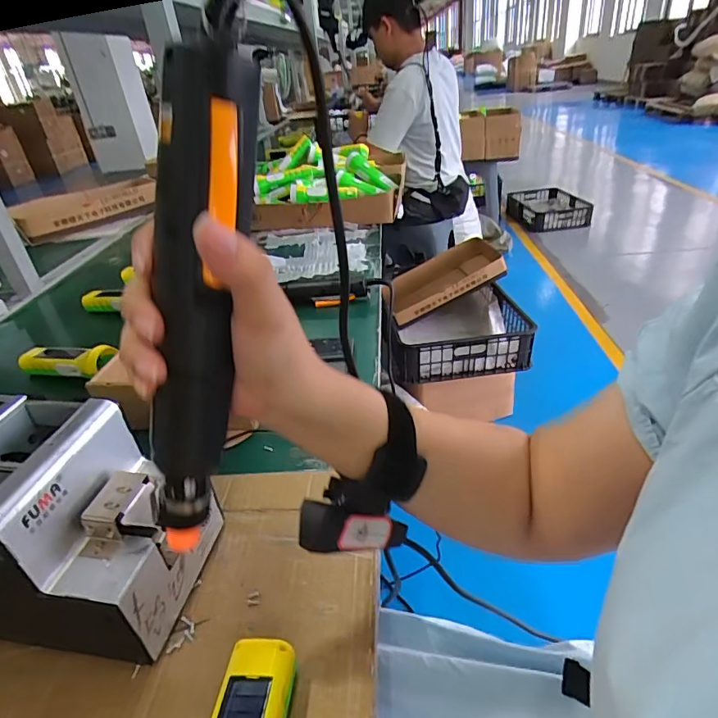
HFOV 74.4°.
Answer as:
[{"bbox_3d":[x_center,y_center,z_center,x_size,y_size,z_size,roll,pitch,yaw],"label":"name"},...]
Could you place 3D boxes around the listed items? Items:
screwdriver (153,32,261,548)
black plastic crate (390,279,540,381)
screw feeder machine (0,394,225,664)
[{"bbox_3d":[-0.074,-0.012,0.219,0.031,0.235,0.032,-10,28,-44],"label":"screwdriver"},{"bbox_3d":[0.288,-0.078,1.463,0.406,0.143,0.328,-9,32,-4],"label":"black plastic crate"},{"bbox_3d":[-0.228,0.124,0.365,0.181,0.144,0.120,2,33,10],"label":"screw feeder machine"}]

